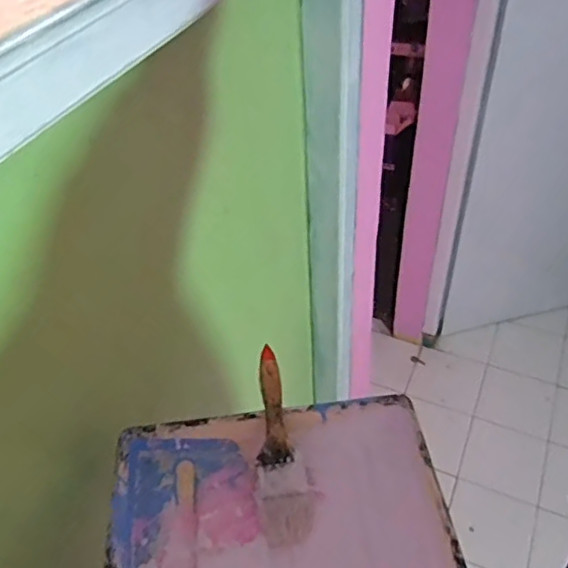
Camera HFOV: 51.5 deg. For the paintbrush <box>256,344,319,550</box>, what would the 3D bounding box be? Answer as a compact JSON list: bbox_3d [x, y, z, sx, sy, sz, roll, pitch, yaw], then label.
[{"bbox_3d":[-0.004,0.152,0.565,0.049,0.020,0.178,-7,65,-4],"label":"paintbrush"}]

